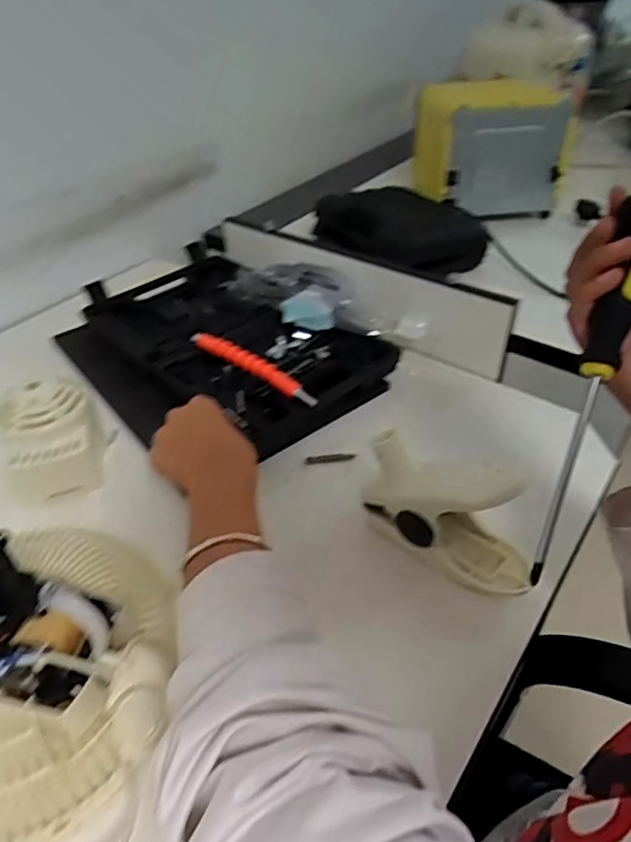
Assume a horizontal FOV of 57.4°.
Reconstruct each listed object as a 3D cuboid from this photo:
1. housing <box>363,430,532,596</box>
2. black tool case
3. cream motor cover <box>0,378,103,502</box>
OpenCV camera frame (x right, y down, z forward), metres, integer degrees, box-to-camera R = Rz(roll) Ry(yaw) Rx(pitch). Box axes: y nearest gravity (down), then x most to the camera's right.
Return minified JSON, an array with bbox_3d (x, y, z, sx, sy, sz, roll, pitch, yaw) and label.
[{"bbox_3d":[0.101,0.068,0.439,0.136,0.096,0.046,26,49,27],"label":"housing"},{"bbox_3d":[-0.117,-0.090,0.651,0.247,0.055,0.350,-32,50,-29],"label":"black tool case"},{"bbox_3d":[-0.238,0.014,0.516,0.080,0.076,0.083,-16,44,-16],"label":"cream motor cover"}]

